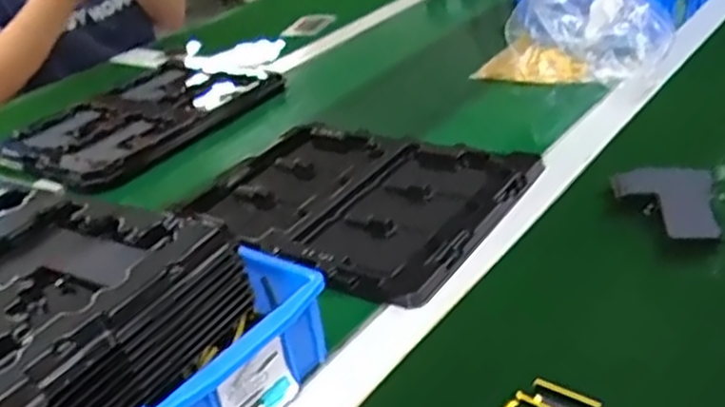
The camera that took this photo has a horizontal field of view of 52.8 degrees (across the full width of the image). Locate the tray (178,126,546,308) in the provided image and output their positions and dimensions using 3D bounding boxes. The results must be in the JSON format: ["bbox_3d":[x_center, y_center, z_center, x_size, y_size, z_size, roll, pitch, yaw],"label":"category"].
[{"bbox_3d":[-0.016,-0.010,0.638,0.285,0.014,0.218,13,37,34],"label":"tray"}]

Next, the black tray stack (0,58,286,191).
[{"bbox_3d":[-0.267,-0.105,0.865,0.238,0.022,0.324,8,34,28],"label":"black tray stack"}]

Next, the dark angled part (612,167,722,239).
[{"bbox_3d":[0.229,-0.002,0.555,0.072,0.019,0.113,5,31,21],"label":"dark angled part"}]

